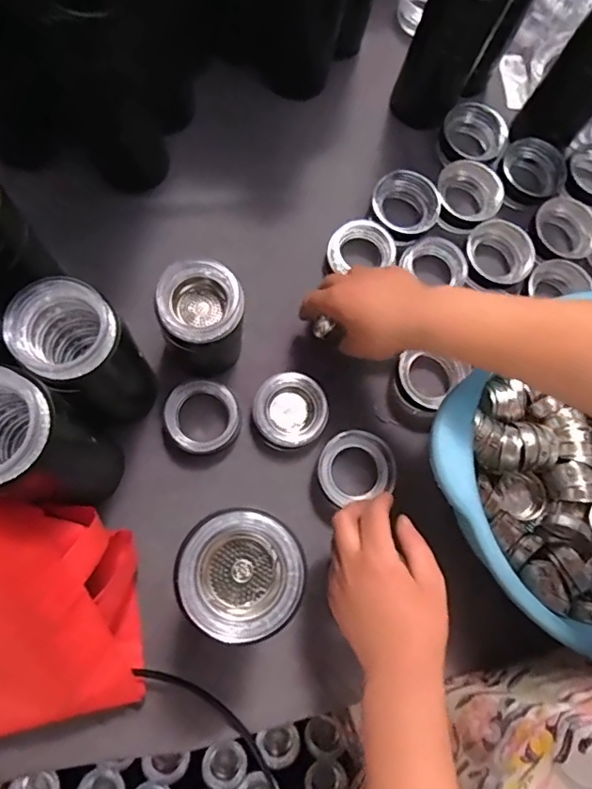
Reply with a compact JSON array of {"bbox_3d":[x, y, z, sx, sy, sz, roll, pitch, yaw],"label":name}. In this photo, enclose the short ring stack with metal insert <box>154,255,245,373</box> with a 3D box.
[{"bbox_3d":[-0.077,-0.059,0.452,0.072,0.105,0.062,-27,77,-9],"label":"short ring stack with metal insert"}]

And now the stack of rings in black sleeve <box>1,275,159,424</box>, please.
[{"bbox_3d":[-0.145,-0.021,0.405,0.065,0.171,0.065,40,77,9],"label":"stack of rings in black sleeve"}]

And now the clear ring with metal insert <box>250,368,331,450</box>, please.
[{"bbox_3d":[-0.005,0.015,0.487,0.067,0.025,0.062,1,74,-2],"label":"clear ring with metal insert"}]

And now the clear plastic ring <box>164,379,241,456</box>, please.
[{"bbox_3d":[-0.083,0.020,0.477,0.064,0.021,0.062,1,74,-2],"label":"clear plastic ring"}]

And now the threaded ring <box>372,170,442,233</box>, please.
[{"bbox_3d":[0.112,-0.192,0.552,0.069,0.033,0.065,1,74,-2],"label":"threaded ring"}]

